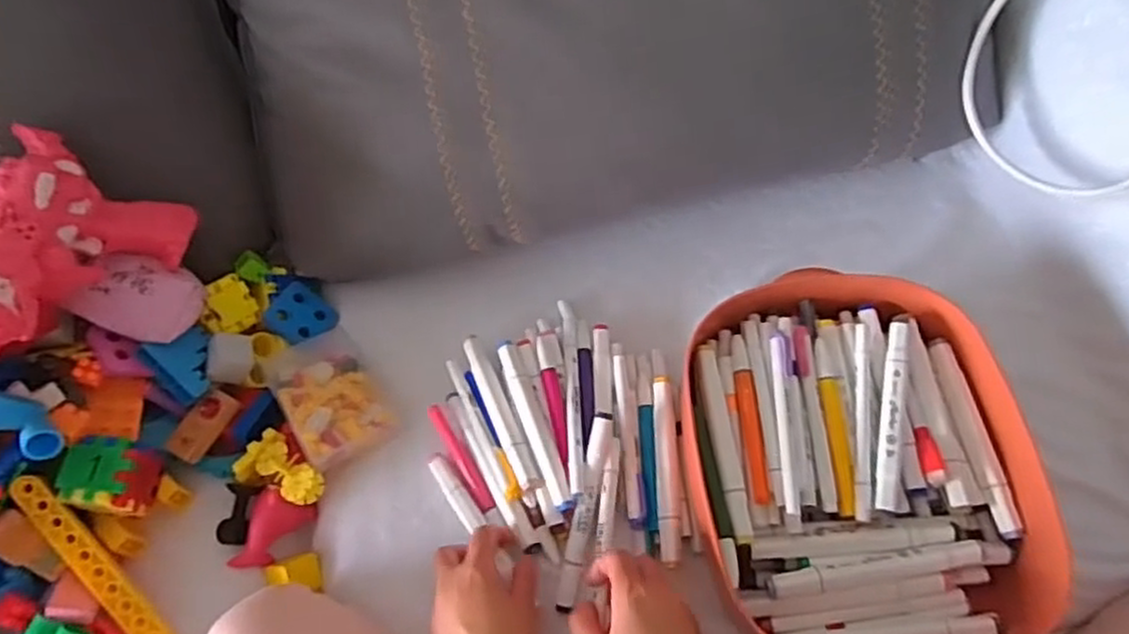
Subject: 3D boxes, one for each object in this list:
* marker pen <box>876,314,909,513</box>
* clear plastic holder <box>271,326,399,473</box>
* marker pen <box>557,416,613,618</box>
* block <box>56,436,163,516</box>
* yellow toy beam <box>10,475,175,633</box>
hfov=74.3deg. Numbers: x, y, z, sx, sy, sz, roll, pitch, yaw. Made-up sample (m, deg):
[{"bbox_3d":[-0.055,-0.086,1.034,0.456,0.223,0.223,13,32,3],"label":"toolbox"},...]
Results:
[{"bbox_3d":[0.240,0.067,0.544,0.014,0.018,0.149,12,67,7],"label":"marker pen"},{"bbox_3d":[-0.200,0.066,0.638,0.074,0.026,0.118,-32,69,-12],"label":"clear plastic holder"},{"bbox_3d":[0.016,0.146,0.566,0.015,0.011,0.147,11,81,7],"label":"marker pen"},{"bbox_3d":[-0.348,0.122,0.571,0.052,0.047,0.052,9,67,6],"label":"block"},{"bbox_3d":[-0.348,0.191,0.558,0.020,0.017,0.175,-38,94,-14],"label":"yellow toy beam"}]

